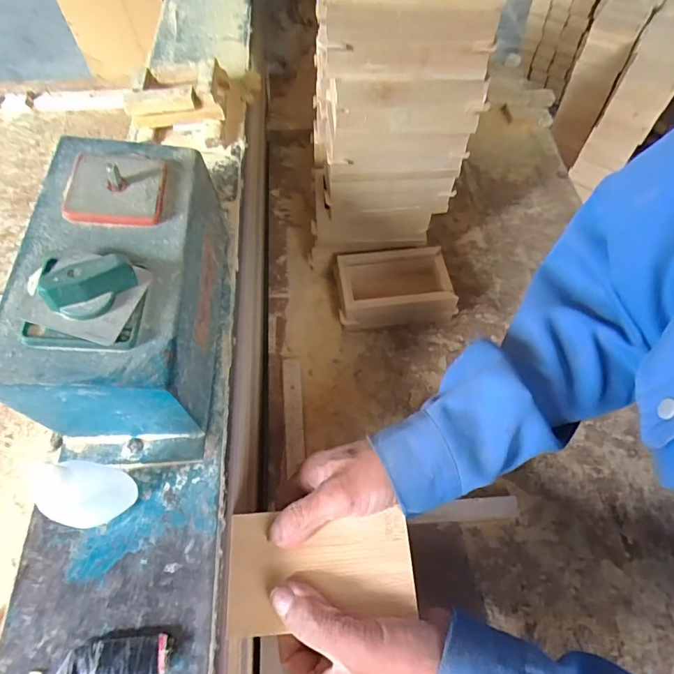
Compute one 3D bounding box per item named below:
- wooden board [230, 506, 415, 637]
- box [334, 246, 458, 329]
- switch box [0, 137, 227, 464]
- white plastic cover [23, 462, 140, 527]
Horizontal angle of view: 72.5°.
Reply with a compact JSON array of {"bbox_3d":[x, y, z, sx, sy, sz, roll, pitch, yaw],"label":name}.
[{"bbox_3d":[-0.011,0.160,0.322,0.125,0.010,0.072,-3,60,-3],"label":"wooden board"},{"bbox_3d":[0.066,-0.057,0.549,0.132,0.056,0.083,-6,60,-5],"label":"box"},{"bbox_3d":[-0.147,-0.036,0.330,0.105,0.116,0.220,-3,60,-1],"label":"switch box"},{"bbox_3d":[-0.150,0.094,0.275,0.031,0.077,0.036,13,61,7],"label":"white plastic cover"}]

